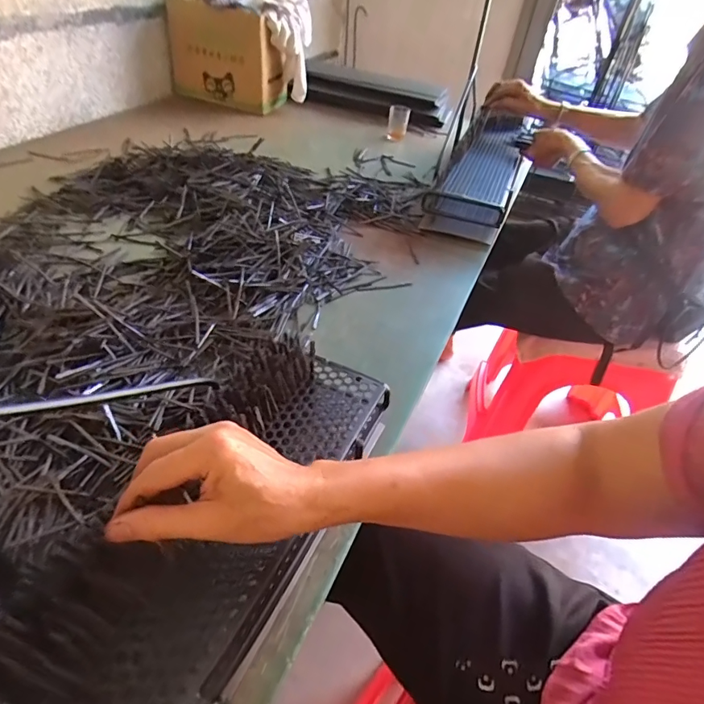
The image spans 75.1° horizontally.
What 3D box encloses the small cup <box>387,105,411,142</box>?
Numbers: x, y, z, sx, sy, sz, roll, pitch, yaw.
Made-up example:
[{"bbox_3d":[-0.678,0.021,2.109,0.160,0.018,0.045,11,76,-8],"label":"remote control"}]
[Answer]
[{"bbox_3d":[0.129,-0.640,1.270,0.057,0.077,0.061,8,43,2],"label":"small cup"}]

